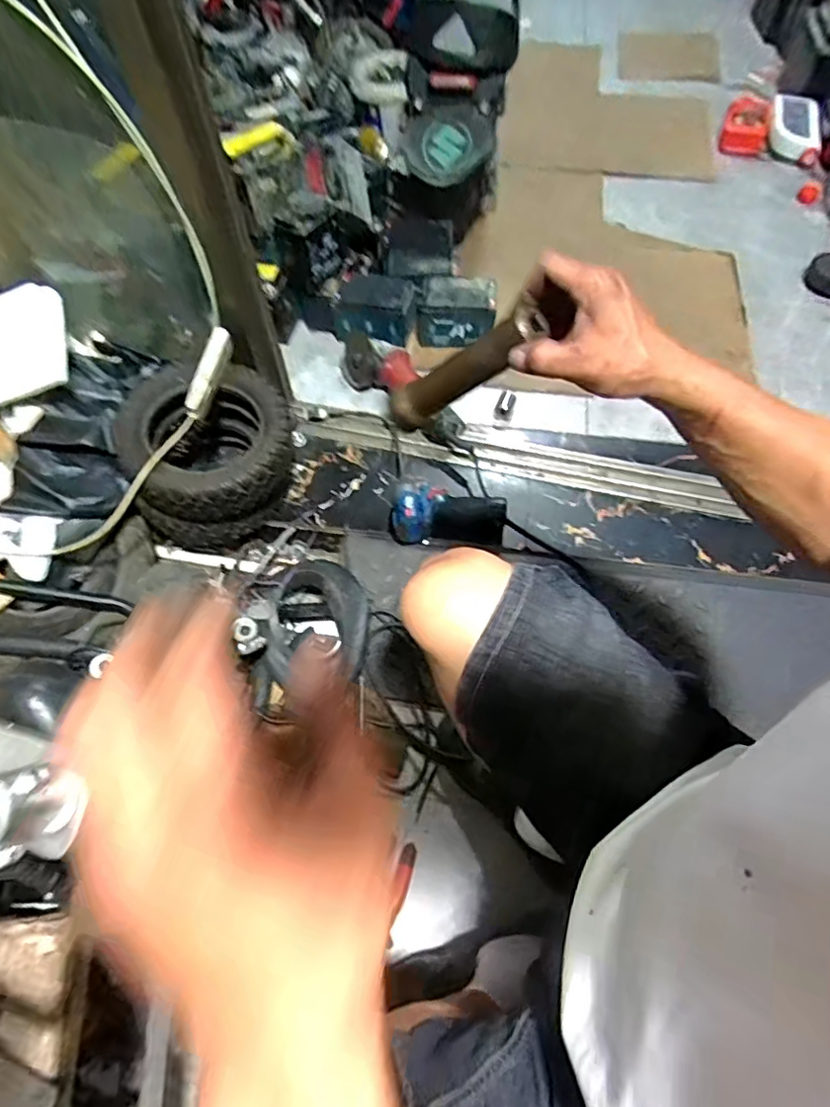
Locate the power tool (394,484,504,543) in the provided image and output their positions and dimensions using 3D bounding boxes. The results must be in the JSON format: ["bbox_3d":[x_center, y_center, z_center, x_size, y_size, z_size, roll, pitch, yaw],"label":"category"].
[{"bbox_3d":[0.055,-0.075,0.956,0.191,0.059,0.103,-2,60,0],"label":"power tool"}]

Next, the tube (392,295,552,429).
[{"bbox_3d":[0.038,-0.159,0.515,0.041,0.174,0.040,23,60,-33],"label":"tube"}]

